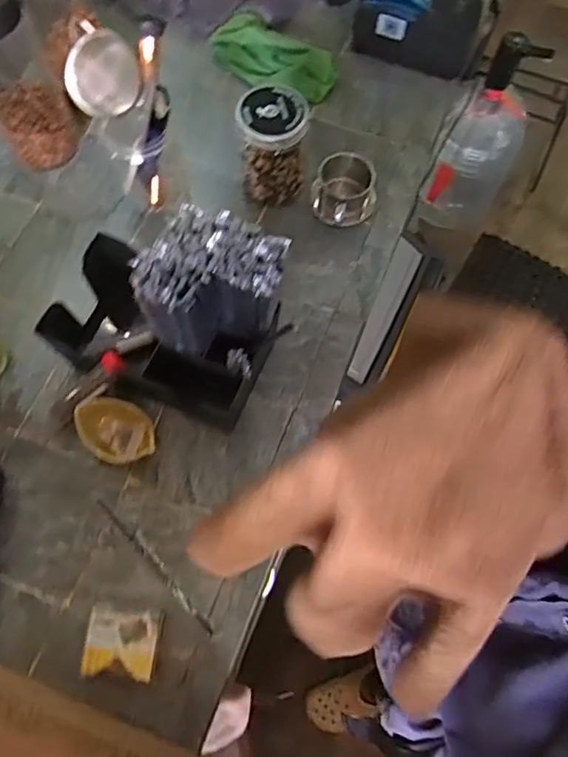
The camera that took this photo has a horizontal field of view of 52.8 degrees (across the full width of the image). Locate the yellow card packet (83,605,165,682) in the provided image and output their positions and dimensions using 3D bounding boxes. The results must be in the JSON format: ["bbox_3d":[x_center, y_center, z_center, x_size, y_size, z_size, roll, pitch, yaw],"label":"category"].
[{"bbox_3d":[-0.165,0.272,0.592,0.071,0.028,0.062,7,69,2],"label":"yellow card packet"}]

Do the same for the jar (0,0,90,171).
[{"bbox_3d":[-0.344,-0.381,0.726,0.105,0.243,0.113,0,70,-1],"label":"jar"}]

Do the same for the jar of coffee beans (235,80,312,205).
[{"bbox_3d":[-0.014,-0.306,0.744,0.085,0.110,0.088,0,70,-1],"label":"jar of coffee beans"}]

